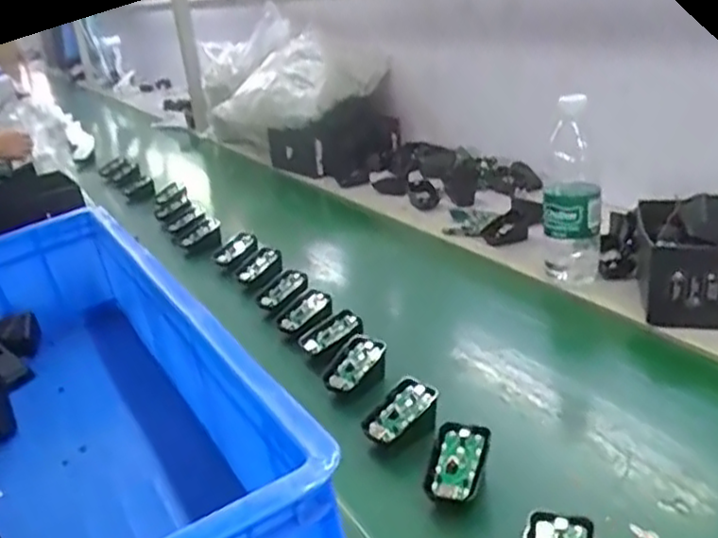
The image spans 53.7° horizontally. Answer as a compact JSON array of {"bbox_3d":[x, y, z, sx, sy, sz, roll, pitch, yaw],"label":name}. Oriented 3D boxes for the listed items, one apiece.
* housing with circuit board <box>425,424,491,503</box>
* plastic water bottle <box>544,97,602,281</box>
[{"bbox_3d":[0.078,0.152,0.557,0.041,0.016,0.067,2,42,23],"label":"housing with circuit board"},{"bbox_3d":[0.258,-0.096,0.863,0.064,0.216,0.072,-2,21,15],"label":"plastic water bottle"}]

